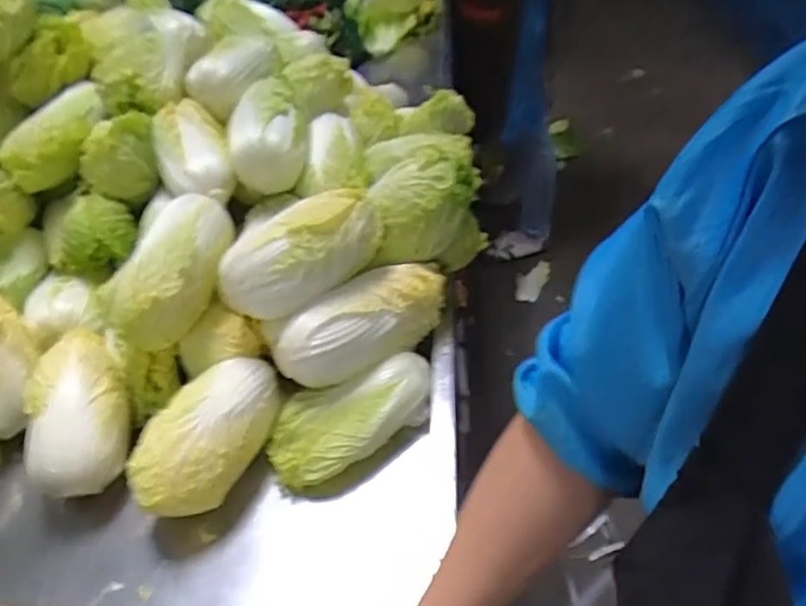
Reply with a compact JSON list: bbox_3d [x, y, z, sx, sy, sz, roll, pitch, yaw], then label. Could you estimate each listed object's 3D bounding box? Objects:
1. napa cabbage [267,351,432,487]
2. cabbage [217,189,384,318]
[{"bbox_3d":[-0.048,0.121,0.662,0.174,0.077,0.094,-17,43,-11],"label":"napa cabbage"},{"bbox_3d":[-0.101,-0.053,0.663,0.174,0.071,0.087,-23,45,-17],"label":"cabbage"}]

